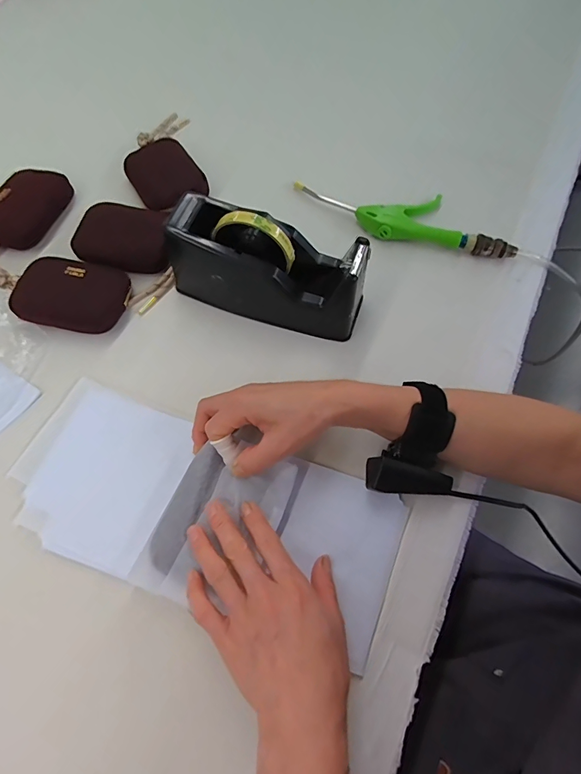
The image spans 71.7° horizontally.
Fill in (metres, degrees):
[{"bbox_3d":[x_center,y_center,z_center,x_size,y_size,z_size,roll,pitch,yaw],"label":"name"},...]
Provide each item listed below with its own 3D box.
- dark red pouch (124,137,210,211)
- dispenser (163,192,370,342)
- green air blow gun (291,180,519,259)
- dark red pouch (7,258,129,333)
[{"bbox_3d":[-0.161,-0.273,0.512,0.082,0.015,0.112,-31,71,-16],"label":"dark red pouch"},{"bbox_3d":[-0.021,-0.127,0.420,0.202,0.104,0.073,18,66,5],"label":"dispenser"},{"bbox_3d":[0.140,-0.219,0.506,0.272,0.028,0.079,13,65,2],"label":"green air blow gun"},{"bbox_3d":[-0.238,-0.103,0.439,0.109,0.030,0.077,9,65,1],"label":"dark red pouch"}]

